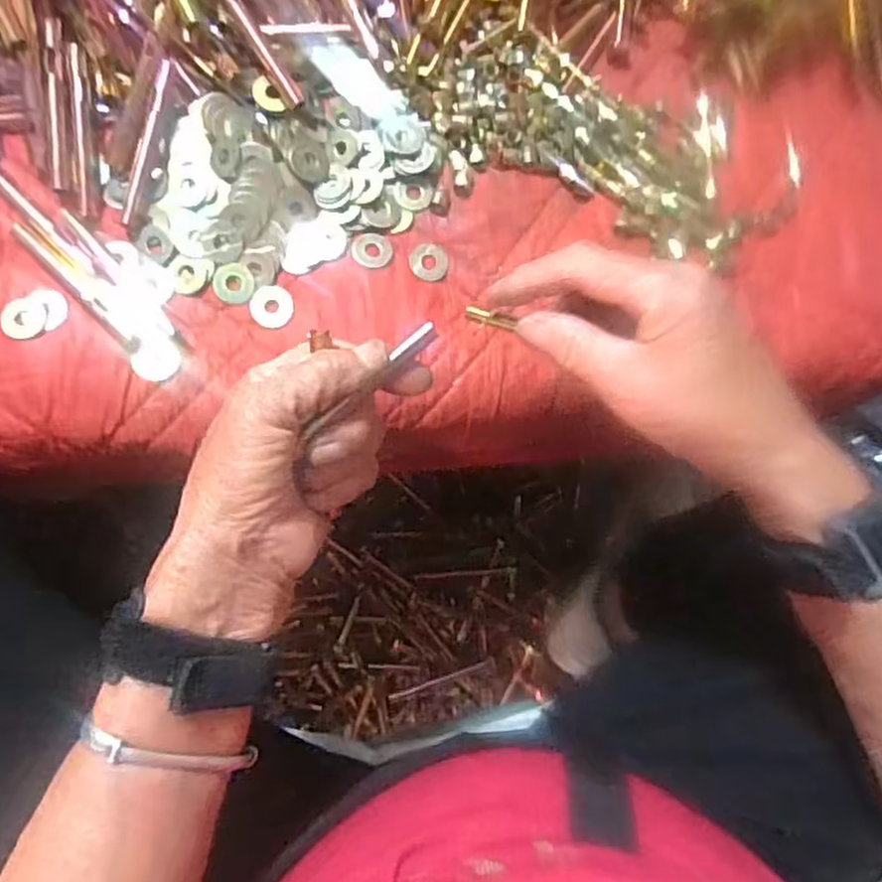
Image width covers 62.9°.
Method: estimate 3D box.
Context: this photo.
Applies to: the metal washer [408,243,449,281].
[{"bbox_3d":[-0.007,-0.100,0.400,0.021,0.004,0.022,1,80,-6],"label":"metal washer"}]

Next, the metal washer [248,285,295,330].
[{"bbox_3d":[-0.091,-0.072,0.384,0.022,0.004,0.023,1,80,-6],"label":"metal washer"}]

